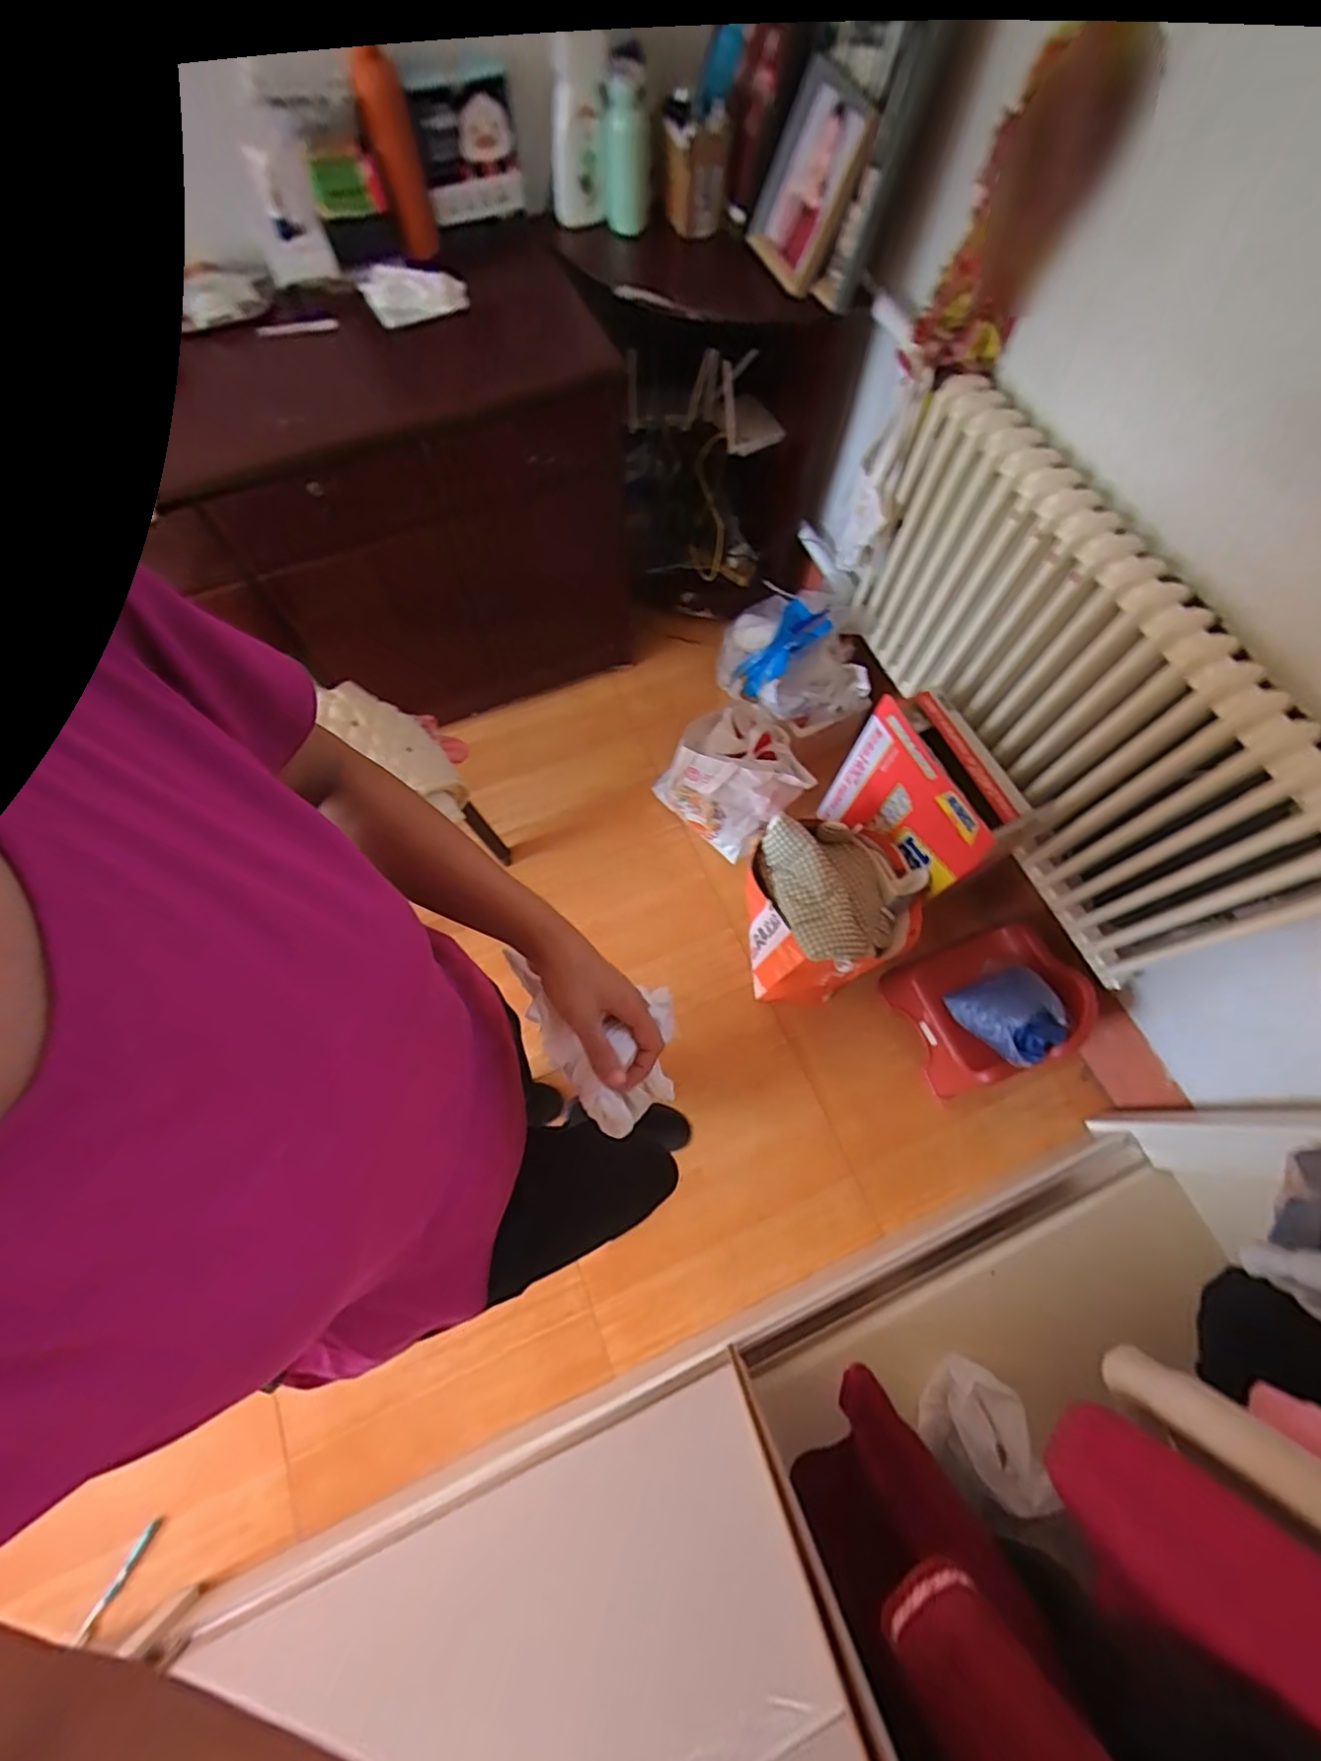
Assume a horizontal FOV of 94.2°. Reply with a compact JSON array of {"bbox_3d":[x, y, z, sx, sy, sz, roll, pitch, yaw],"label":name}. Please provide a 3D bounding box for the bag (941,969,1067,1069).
[{"bbox_3d":[0.693,0.264,1.204,0.146,0.122,0.175,-26,71,-10],"label":"bag"}]

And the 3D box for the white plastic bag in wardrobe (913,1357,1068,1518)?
[{"bbox_3d":[0.509,0.886,0.983,0.143,0.123,0.157,-3,68,-2],"label":"white plastic bag in wardrobe"}]

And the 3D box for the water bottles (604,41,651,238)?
[{"bbox_3d":[-0.059,-1.285,1.081,0.083,0.215,0.067,-1,68,-1],"label":"water bottles"}]

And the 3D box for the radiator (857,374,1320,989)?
[{"bbox_3d":[0.681,-0.323,1.082,0.132,0.529,0.977,-24,71,-10],"label":"radiator"}]

